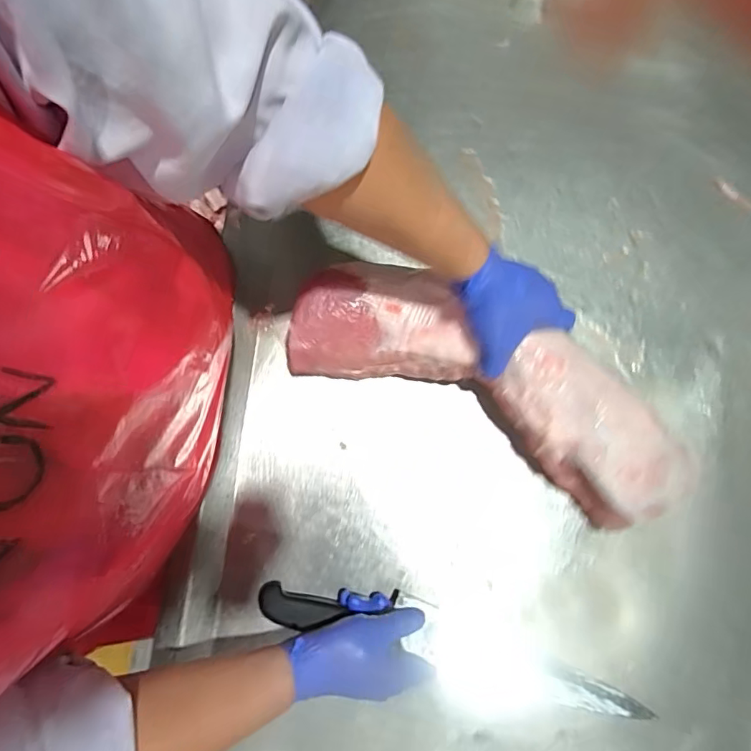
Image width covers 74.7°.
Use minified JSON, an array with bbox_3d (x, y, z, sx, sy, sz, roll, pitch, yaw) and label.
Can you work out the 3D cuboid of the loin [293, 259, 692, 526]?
[{"bbox_3d":[0.113,0.012,0.495,0.399,0.088,0.131,27,79,6],"label":"loin"}]

